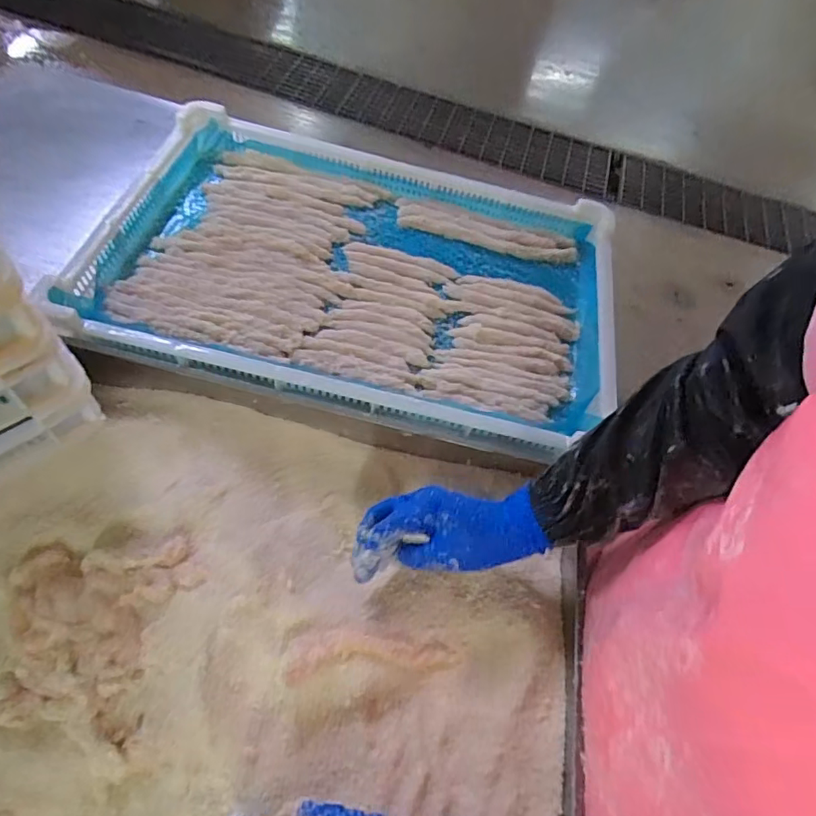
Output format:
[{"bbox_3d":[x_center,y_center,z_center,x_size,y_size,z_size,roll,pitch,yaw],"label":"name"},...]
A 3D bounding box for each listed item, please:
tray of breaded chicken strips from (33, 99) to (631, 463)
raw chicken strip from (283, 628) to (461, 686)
[{"bbox_3d":[-0.050,-0.168,0.642,0.591,0.062,0.394,14,56,-1],"label":"tray of breaded chicken strips"},{"bbox_3d":[-0.027,0.205,0.441,0.145,0.013,0.038,10,54,-17],"label":"raw chicken strip"}]

